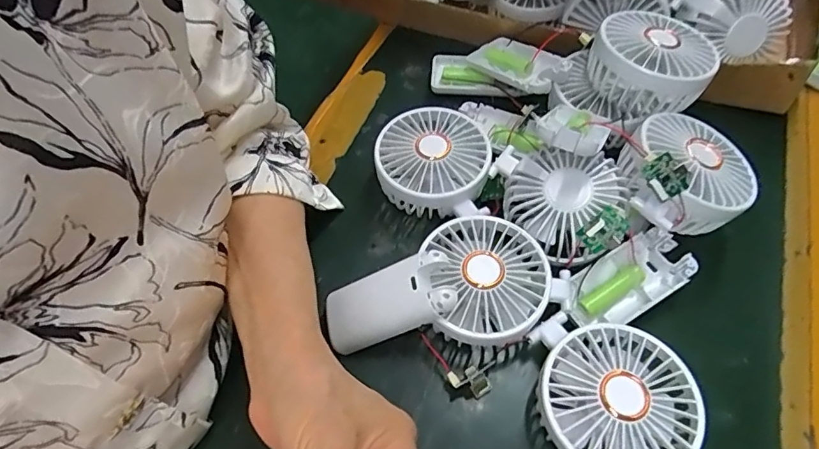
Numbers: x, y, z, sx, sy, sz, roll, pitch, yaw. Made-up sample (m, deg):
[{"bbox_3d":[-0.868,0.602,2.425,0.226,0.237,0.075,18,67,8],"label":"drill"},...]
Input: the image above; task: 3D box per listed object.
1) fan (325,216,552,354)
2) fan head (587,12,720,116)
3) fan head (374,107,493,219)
[{"bbox_3d":[0.019,0.049,0.330,0.145,0.060,0.087,-18,61,-12],"label":"fan"},{"bbox_3d":[0.182,-0.121,0.377,0.081,0.045,0.076,1,59,-1],"label":"fan head"},{"bbox_3d":[0.018,-0.046,0.395,0.084,0.049,0.085,1,59,-1],"label":"fan head"}]

